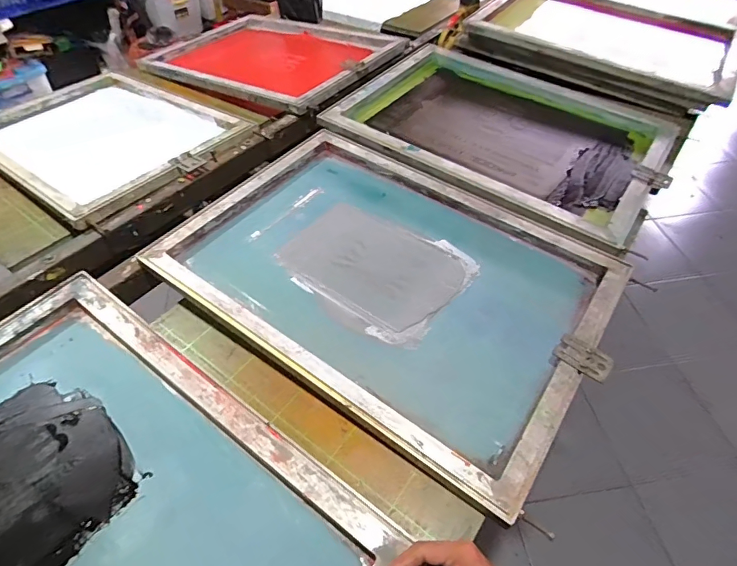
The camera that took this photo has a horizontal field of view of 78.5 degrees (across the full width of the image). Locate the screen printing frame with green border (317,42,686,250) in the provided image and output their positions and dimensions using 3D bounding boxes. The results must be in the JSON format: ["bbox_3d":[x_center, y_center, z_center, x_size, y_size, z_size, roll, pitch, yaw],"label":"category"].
[{"bbox_3d":[0.365,-0.403,1.172,0.767,0.066,0.659,28,47,18],"label":"screen printing frame with green border"}]

